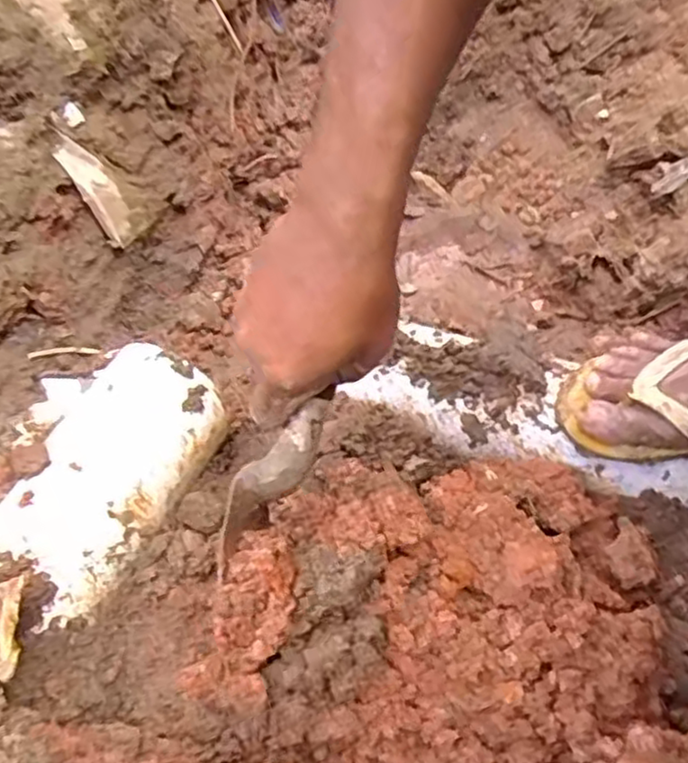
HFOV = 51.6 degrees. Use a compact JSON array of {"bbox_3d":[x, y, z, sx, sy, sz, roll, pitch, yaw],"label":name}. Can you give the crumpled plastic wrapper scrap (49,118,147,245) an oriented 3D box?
[{"bbox_3d":[-0.224,-0.176,0.648,0.007,0.116,0.036,23,65,41],"label":"crumpled plastic wrapper scrap"}]

